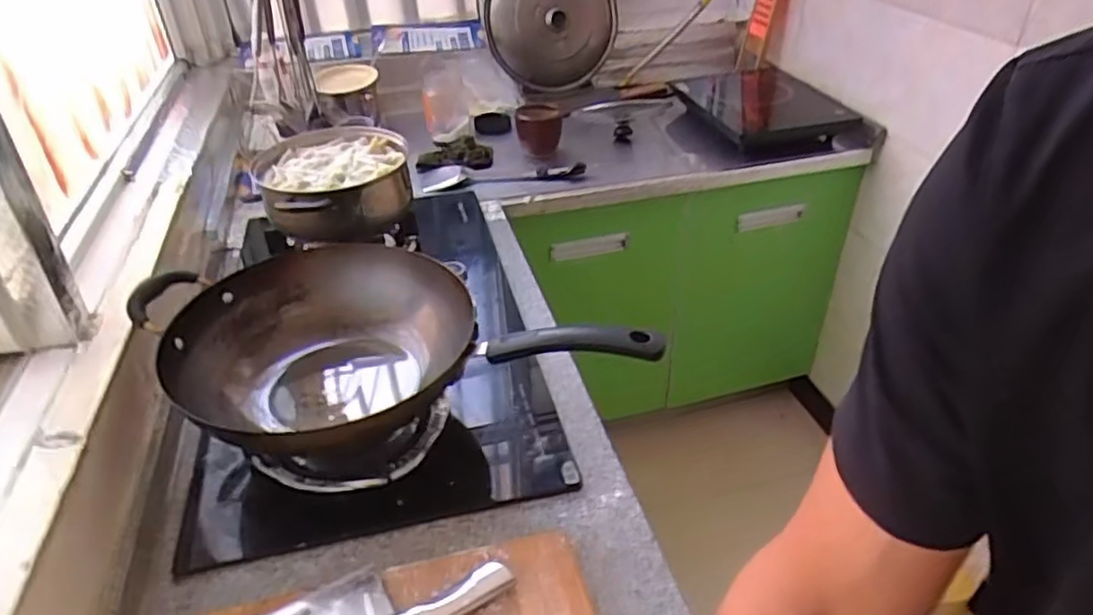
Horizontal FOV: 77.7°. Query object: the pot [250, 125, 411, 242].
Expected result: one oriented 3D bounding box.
[{"bbox_3d":[-0.324,-0.188,1.063,0.225,0.095,0.252,-19,40,-22],"label":"pot"}]

